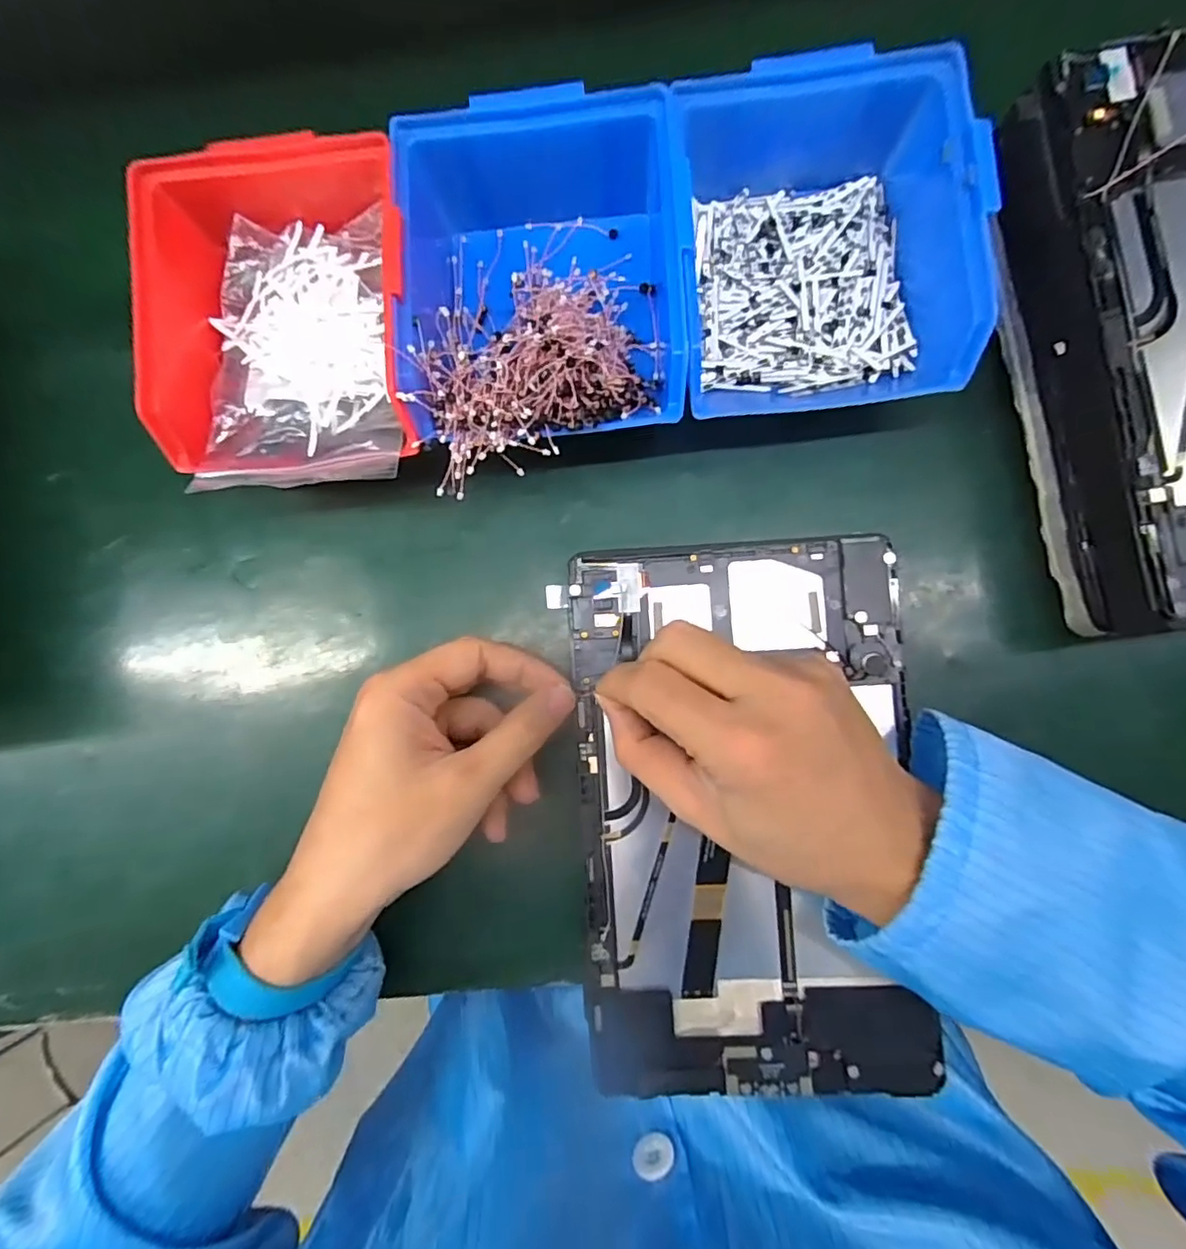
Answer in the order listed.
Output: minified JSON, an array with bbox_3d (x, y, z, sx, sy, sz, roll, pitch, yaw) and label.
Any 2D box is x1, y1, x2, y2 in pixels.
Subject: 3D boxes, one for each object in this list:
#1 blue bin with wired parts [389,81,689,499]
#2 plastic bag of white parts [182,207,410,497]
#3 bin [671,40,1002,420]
[{"bbox_3d":[-0.022,-0.153,0.274,0.125,0.058,0.169,-4,87,3],"label":"blue bin with wired parts"},{"bbox_3d":[-0.140,-0.131,0.289,0.095,0.050,0.140,-5,87,3],"label":"plastic bag of white parts"},{"bbox_3d":[0.102,-0.179,0.270,0.128,0.060,0.150,0,87,3],"label":"bin"}]

